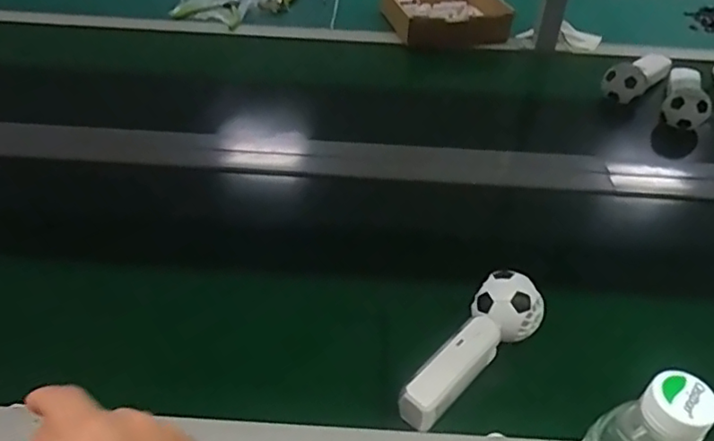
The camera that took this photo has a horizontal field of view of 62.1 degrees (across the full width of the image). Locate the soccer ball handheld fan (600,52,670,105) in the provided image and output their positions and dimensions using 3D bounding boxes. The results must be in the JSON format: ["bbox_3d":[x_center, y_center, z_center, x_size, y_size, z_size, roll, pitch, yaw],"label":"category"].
[{"bbox_3d":[0.466,-0.232,0.975,0.181,0.061,0.058,-30,50,-33],"label":"soccer ball handheld fan"}]

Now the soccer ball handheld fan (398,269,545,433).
[{"bbox_3d":[0.102,0.113,0.506,0.056,0.063,0.157,27,46,26],"label":"soccer ball handheld fan"}]

